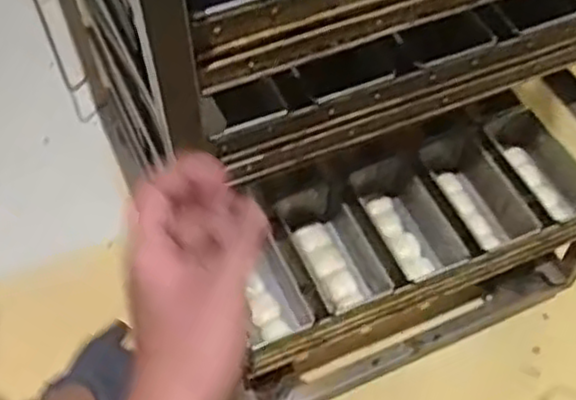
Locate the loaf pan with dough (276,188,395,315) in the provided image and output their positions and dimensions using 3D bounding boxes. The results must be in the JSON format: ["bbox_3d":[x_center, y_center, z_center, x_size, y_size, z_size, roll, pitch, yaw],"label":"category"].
[{"bbox_3d":[0.076,0.080,1.118,0.112,0.077,0.209,-24,58,-16],"label":"loaf pan with dough"}]

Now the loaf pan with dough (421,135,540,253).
[{"bbox_3d":[0.299,-0.003,1.179,0.110,0.072,0.212,-22,57,-15],"label":"loaf pan with dough"}]

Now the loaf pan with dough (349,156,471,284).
[{"bbox_3d":[0.185,0.036,1.149,0.110,0.085,0.220,-23,57,-15],"label":"loaf pan with dough"}]

